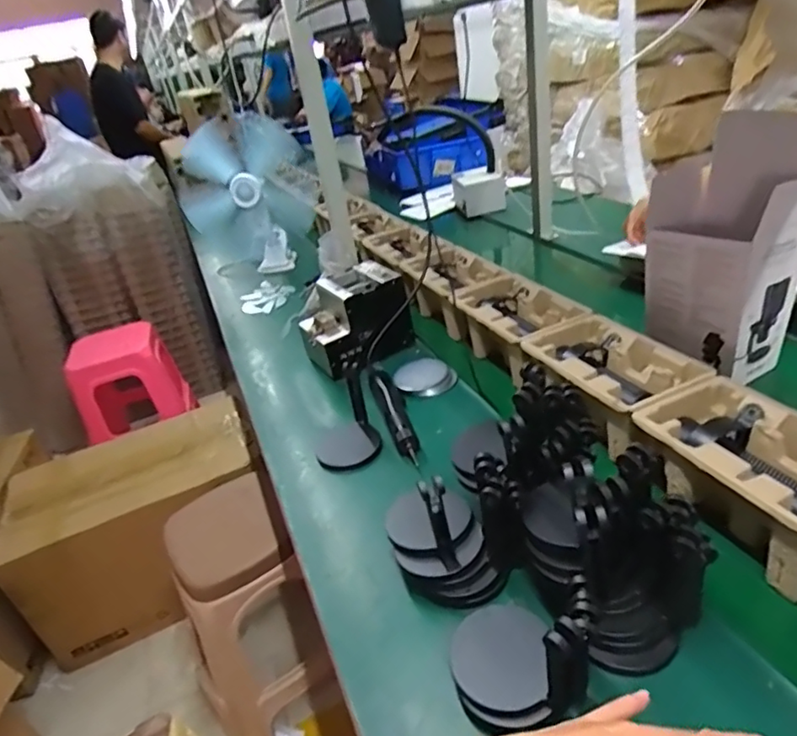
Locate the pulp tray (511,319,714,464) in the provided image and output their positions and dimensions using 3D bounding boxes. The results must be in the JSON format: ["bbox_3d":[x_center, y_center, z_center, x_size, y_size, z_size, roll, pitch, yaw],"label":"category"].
[{"bbox_3d":[0.292,0.011,0.789,0.152,0.073,0.232,-18,27,-21],"label":"pulp tray"}]

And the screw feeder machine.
[{"bbox_3d":[-0.086,-0.099,1.082,0.191,0.154,0.141,-18,27,-21],"label":"screw feeder machine"}]

